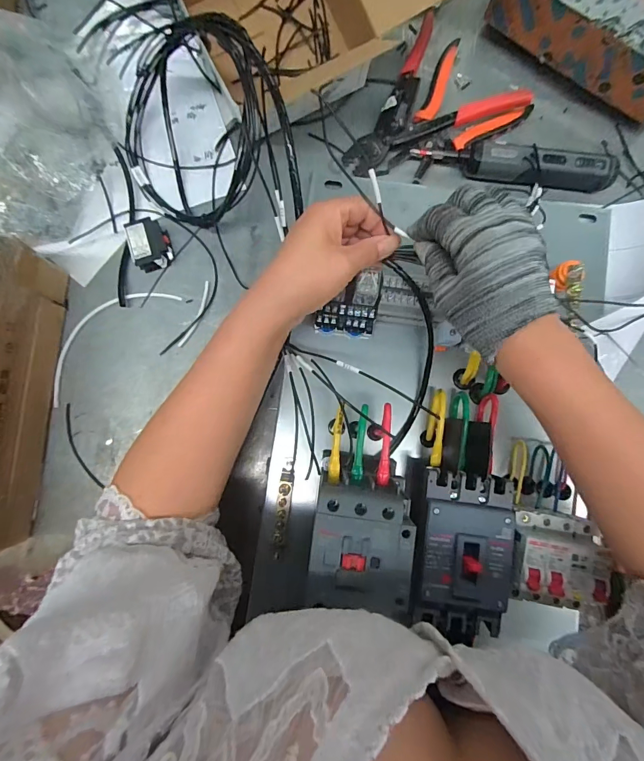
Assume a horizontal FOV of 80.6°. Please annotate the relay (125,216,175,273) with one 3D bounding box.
[{"bbox_3d":[-0.180,-0.143,0.400,0.037,0.022,0.047,-15,85,-1],"label":"relay"}]

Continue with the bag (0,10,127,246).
[{"bbox_3d":[-0.285,-0.248,0.356,0.121,0.121,0.205,28,86,3],"label":"bag"}]

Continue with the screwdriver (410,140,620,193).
[{"bbox_3d":[0.203,-0.227,0.406,0.209,0.034,0.037,6,85,1],"label":"screwdriver"}]

